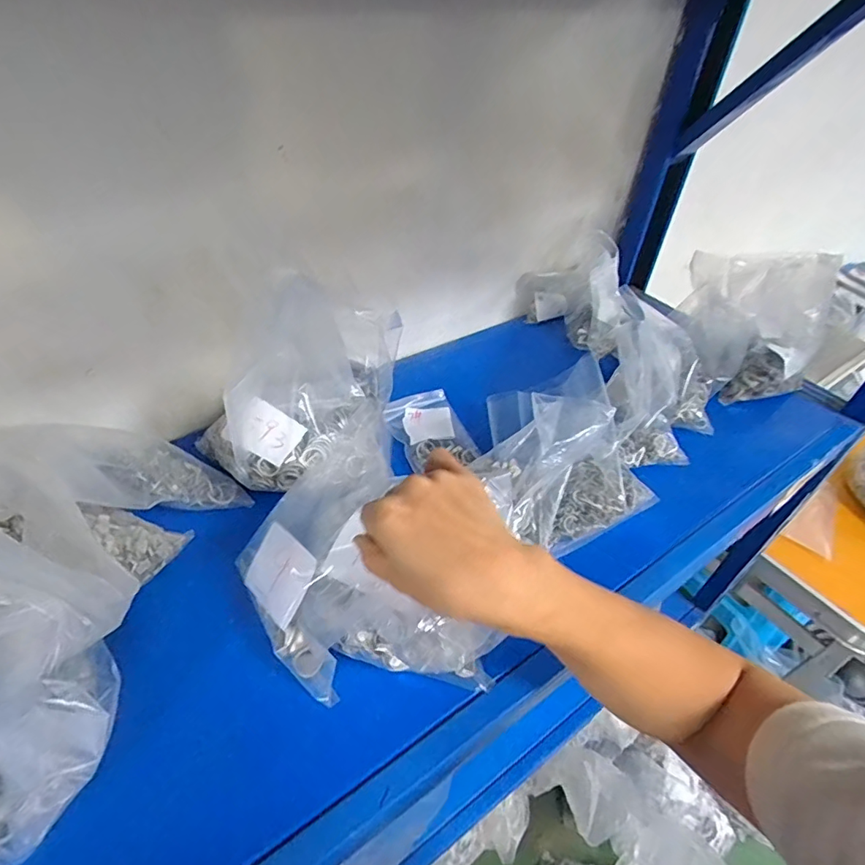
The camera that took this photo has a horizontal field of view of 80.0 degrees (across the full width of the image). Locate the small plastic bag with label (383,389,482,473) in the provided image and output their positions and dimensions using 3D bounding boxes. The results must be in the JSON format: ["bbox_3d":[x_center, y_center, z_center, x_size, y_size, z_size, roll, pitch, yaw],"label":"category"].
[{"bbox_3d":[-0.002,-0.001,0.556,0.078,0.019,0.100,-18,48,-22],"label":"small plastic bag with label"}]

